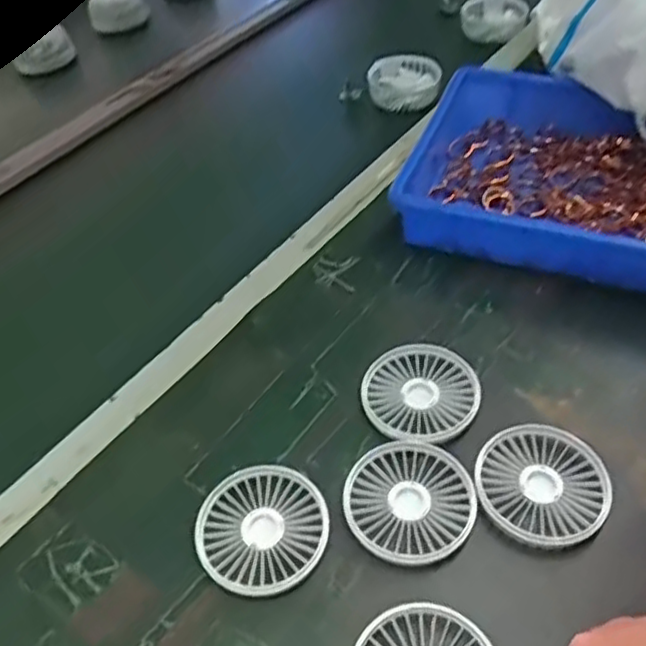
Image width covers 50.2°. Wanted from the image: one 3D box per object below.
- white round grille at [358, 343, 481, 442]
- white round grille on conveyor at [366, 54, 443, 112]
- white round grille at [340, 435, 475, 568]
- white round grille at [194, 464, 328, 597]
[{"bbox_3d":[0.074,0.054,0.532,0.088,0.015,0.083,-3,47,3],"label":"white round grille"},{"bbox_3d":[0.103,-0.306,0.876,0.092,0.022,0.110,8,49,13],"label":"white round grille on conveyor"},{"bbox_3d":[0.058,0.120,0.473,0.086,0.008,0.088,-3,47,3],"label":"white round grille"},{"bbox_3d":[-0.042,0.140,0.470,0.086,0.010,0.088,-3,47,3],"label":"white round grille"}]

